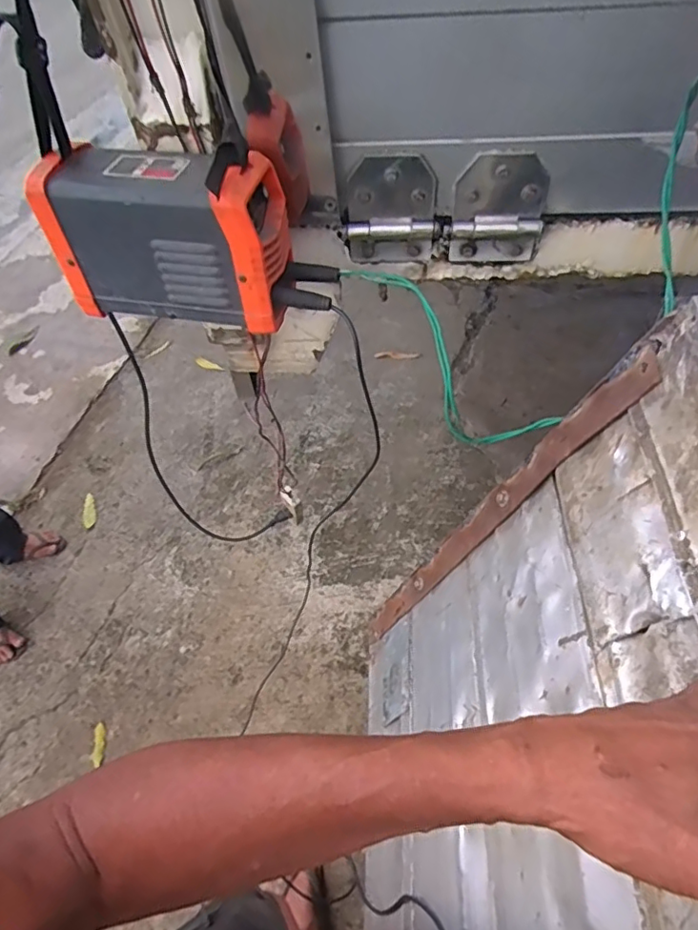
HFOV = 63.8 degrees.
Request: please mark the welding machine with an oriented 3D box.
[{"bbox_3d":[-0.201,-0.253,0.625,0.254,0.154,0.100,4,53,8],"label":"welding machine"}]

